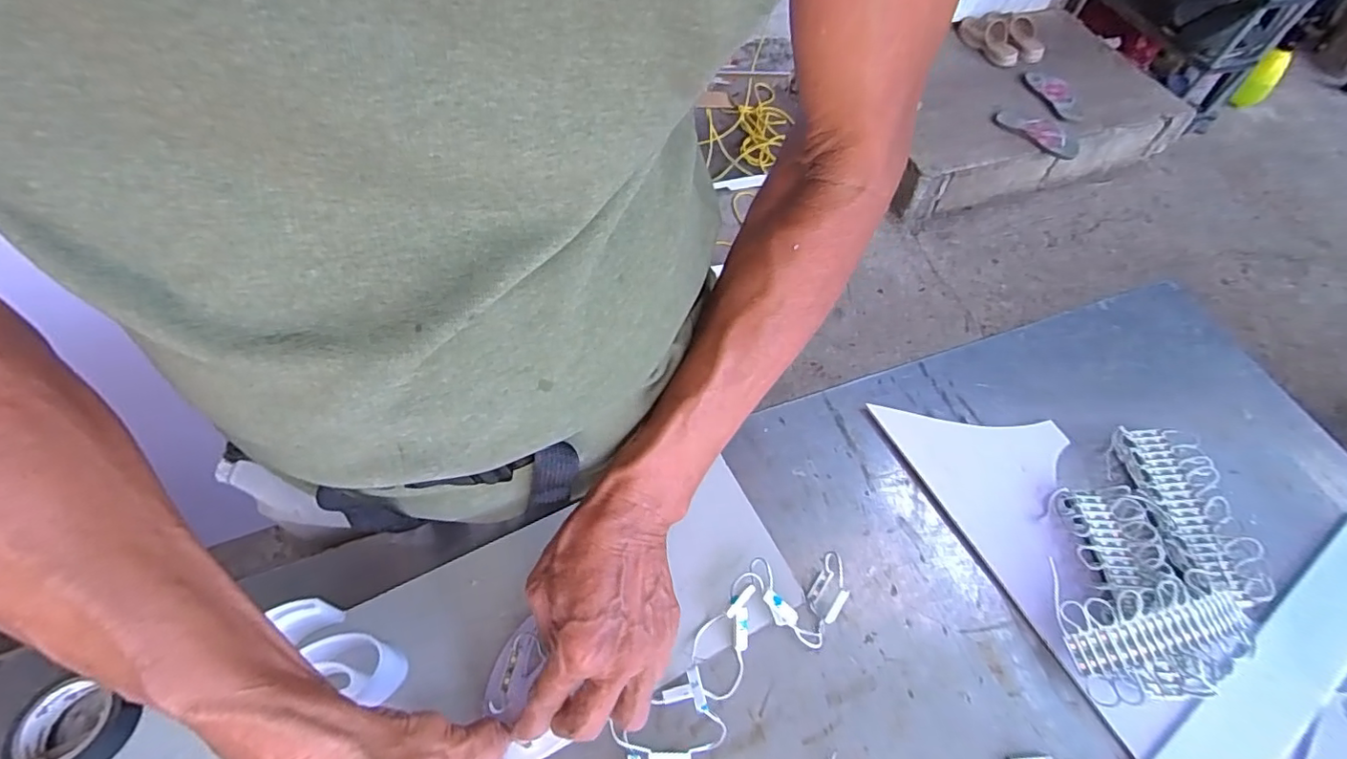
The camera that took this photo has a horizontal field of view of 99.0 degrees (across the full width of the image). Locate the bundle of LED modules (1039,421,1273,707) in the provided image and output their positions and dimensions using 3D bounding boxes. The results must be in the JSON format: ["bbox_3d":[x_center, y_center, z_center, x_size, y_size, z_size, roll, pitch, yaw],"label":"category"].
[{"bbox_3d":[0.354,0.137,0.431,0.215,0.027,0.140,-29,64,-21],"label":"bundle of LED modules"}]

